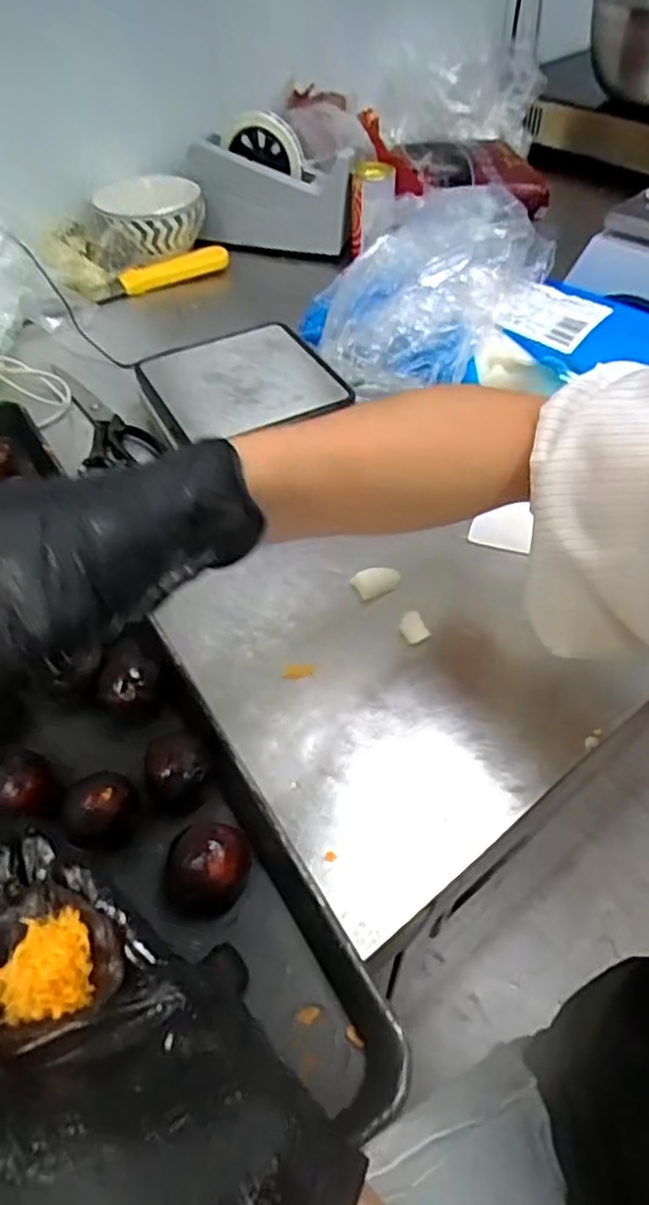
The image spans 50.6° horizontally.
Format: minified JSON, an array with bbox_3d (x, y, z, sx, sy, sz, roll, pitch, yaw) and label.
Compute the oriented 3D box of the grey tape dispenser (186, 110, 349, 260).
[{"bbox_3d":[-0.067,-0.510,0.851,0.199,0.146,0.066,13,51,12],"label":"grey tape dispenser"}]

